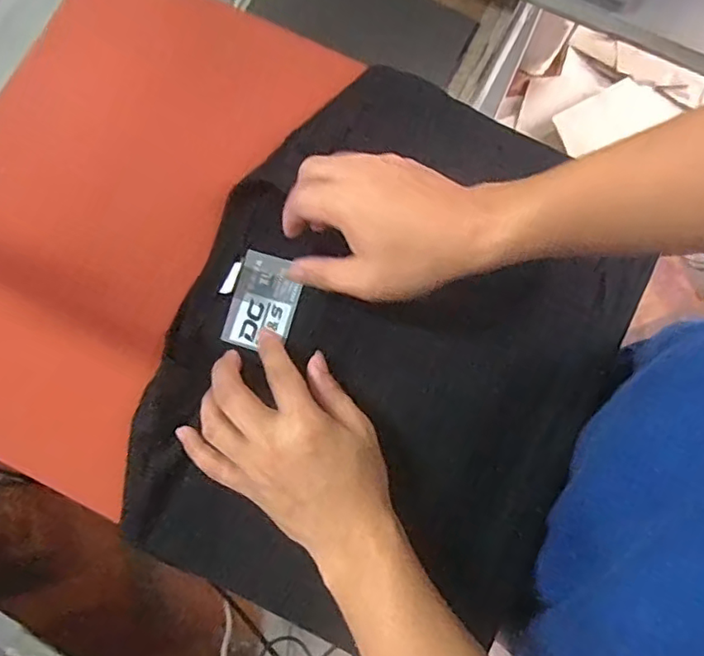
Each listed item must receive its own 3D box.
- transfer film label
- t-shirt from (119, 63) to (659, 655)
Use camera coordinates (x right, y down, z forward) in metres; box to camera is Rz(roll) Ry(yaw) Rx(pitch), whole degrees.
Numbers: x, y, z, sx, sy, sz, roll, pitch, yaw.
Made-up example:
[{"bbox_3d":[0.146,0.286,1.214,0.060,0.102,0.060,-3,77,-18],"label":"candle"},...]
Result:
[{"bbox_3d":[-0.064,-0.020,0.433,0.047,0.004,0.069,15,79,4],"label":"transfer film label"},{"bbox_3d":[0.034,0.017,0.434,0.303,0.042,0.406,25,80,6],"label":"t-shirt"}]

